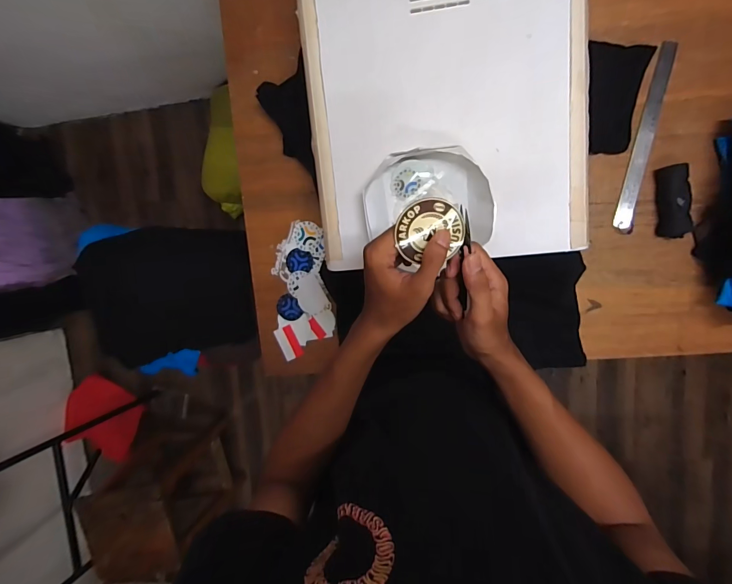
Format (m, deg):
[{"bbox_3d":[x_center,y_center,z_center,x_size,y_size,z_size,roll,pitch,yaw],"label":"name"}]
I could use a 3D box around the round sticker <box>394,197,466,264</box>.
[{"bbox_3d":[0.063,-0.060,0.347,0.064,0.006,0.059,-6,114,3],"label":"round sticker"}]

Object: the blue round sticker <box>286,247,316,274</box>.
[{"bbox_3d":[-0.136,-0.066,0.740,0.058,0.004,0.050,-6,96,5],"label":"blue round sticker"}]

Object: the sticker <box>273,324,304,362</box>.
[{"bbox_3d":[-0.165,0.110,0.761,0.040,0.006,0.073,-22,94,6],"label":"sticker"}]

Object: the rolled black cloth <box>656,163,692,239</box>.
[{"bbox_3d":[0.557,-0.163,0.644,0.042,0.032,0.126,-6,96,5],"label":"rolled black cloth"}]

